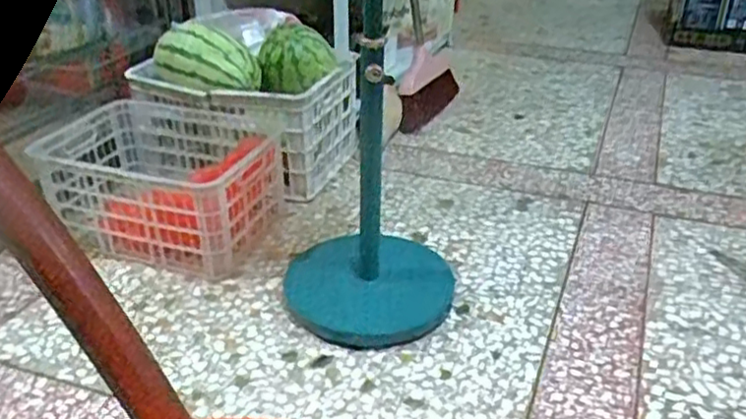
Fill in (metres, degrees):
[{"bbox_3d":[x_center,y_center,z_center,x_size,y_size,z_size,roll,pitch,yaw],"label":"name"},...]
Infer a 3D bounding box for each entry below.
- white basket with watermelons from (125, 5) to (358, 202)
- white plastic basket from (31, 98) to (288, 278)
[{"bbox_3d":[-0.319,-0.279,1.743,0.525,0.358,0.340,4,30,7],"label":"white basket with watermelons"},{"bbox_3d":[-0.479,-0.063,1.555,0.495,0.211,0.358,8,30,13],"label":"white plastic basket"}]

